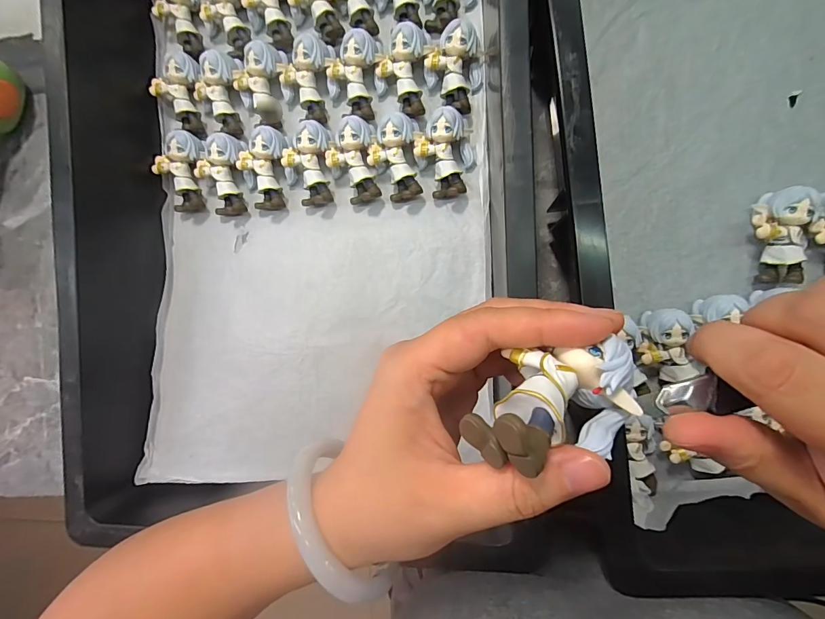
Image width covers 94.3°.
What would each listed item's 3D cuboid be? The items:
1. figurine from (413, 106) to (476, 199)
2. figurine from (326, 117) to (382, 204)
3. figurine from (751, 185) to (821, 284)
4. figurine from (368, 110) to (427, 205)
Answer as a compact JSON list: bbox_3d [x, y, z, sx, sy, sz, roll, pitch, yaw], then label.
[{"bbox_3d":[0.025,-0.116,0.289,0.043,0.026,0.057,-8,92,8],"label":"figurine"},{"bbox_3d":[-0.048,-0.113,0.298,0.037,0.027,0.057,-9,92,8],"label":"figurine"},{"bbox_3d":[0.250,-0.050,0.261,0.036,0.028,0.061,9,94,7],"label":"figurine"},{"bbox_3d":[-0.010,-0.114,0.293,0.041,0.028,0.056,-21,90,8],"label":"figurine"}]

